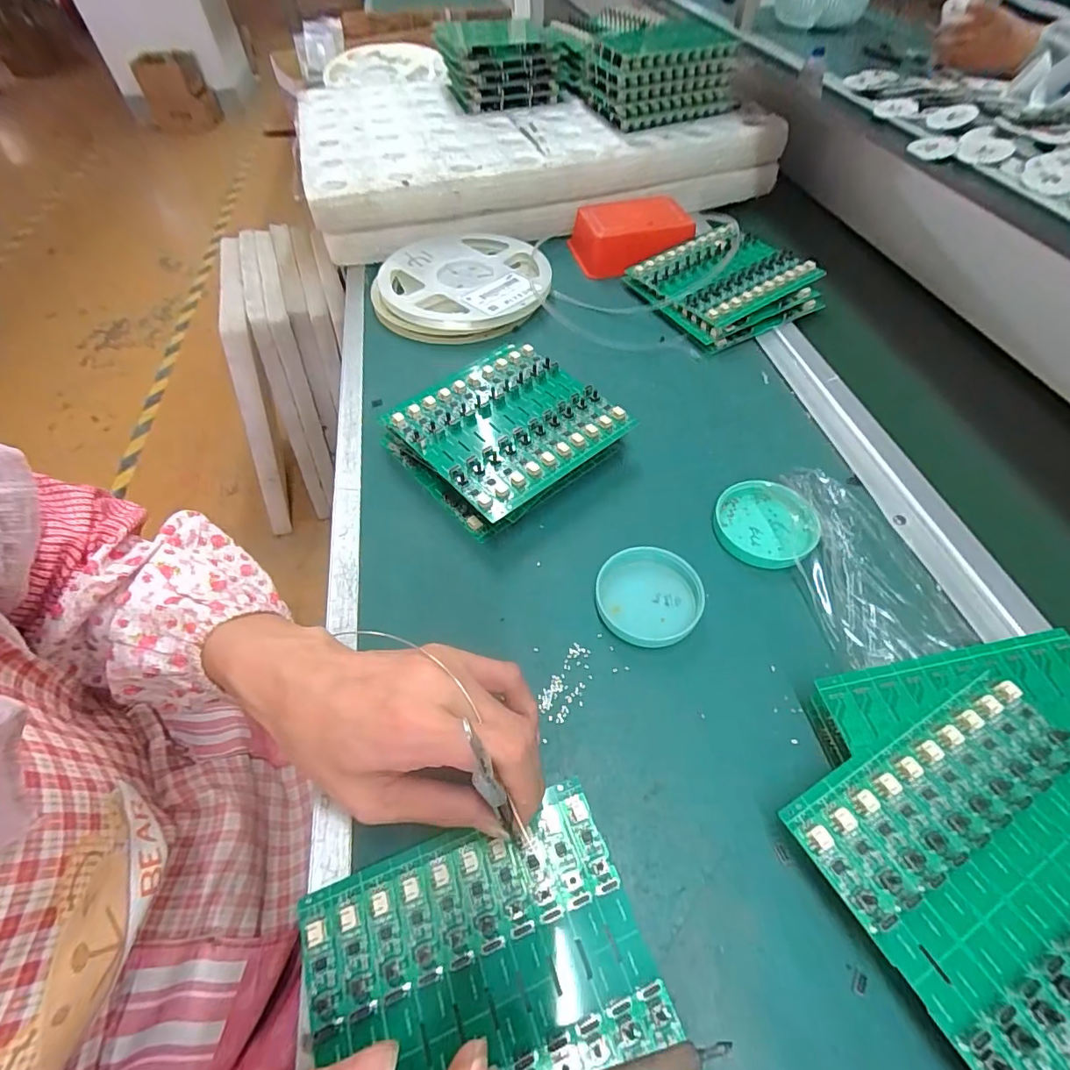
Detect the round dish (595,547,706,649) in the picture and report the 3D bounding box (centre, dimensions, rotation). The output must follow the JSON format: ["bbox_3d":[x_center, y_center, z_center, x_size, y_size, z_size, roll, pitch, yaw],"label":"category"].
[{"bbox_3d":[0.071,0.038,0.318,0.063,0.014,0.061,-1,54,2],"label":"round dish"}]

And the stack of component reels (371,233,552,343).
[{"bbox_3d":[-0.072,-0.264,0.530,0.171,0.024,0.167,4,55,6],"label":"stack of component reels"}]

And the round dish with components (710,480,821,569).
[{"bbox_3d":[0.157,-0.008,0.348,0.064,0.010,0.065,-1,54,2],"label":"round dish with components"}]

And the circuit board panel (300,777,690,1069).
[{"bbox_3d":[-0.017,0.196,0.209,0.136,0.009,0.134,-19,56,-11],"label":"circuit board panel"}]

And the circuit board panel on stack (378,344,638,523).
[{"bbox_3d":[-0.021,-0.084,0.382,0.135,0.016,0.132,-37,62,-22],"label":"circuit board panel on stack"}]

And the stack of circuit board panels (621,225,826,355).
[{"bbox_3d":[0.188,-0.252,0.507,0.146,0.032,0.141,-23,56,-13],"label":"stack of circuit board panels"}]

